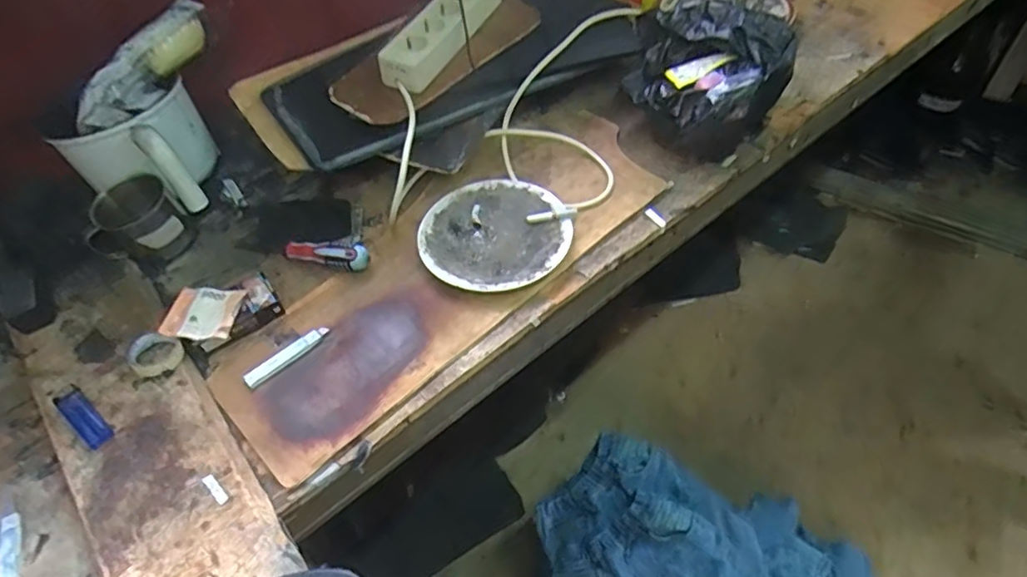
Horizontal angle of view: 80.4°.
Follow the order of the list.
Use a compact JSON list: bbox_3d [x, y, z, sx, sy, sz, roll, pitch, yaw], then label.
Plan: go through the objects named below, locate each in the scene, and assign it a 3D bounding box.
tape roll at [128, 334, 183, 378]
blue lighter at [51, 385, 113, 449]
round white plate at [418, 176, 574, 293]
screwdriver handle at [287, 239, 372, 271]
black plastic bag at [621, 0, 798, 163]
[{"bbox_3d":[-0.363,0.067,0.617,0.054,0.016,0.045,25,59,22],"label":"tape roll"},{"bbox_3d":[-0.413,0.122,0.581,0.078,0.013,0.023,32,62,26],"label":"blue lighter"},{"bbox_3d":[-0.019,-0.063,0.708,0.166,0.020,0.171,-3,52,4],"label":"round white plate"},{"bbox_3d":[-0.213,-0.038,0.696,0.097,0.033,0.025,7,54,11],"label":"screwdriver handle"},{"bbox_3d":[0.248,-0.271,0.787,0.194,0.106,0.213,12,55,14],"label":"black plastic bag"}]

